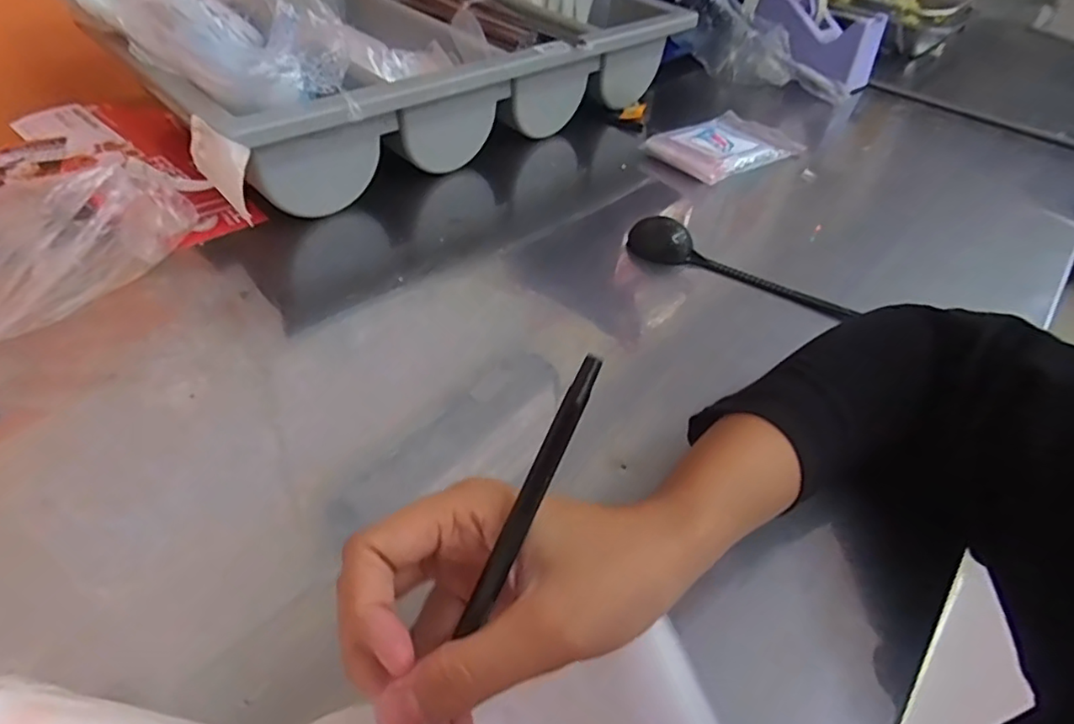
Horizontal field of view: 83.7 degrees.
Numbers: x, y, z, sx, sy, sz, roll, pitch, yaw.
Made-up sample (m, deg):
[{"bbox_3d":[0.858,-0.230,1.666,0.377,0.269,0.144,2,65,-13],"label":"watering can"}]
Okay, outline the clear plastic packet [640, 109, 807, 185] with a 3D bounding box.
[{"bbox_3d":[0.181,-0.208,0.589,0.145,0.024,0.088,-26,52,-28],"label":"clear plastic packet"}]

